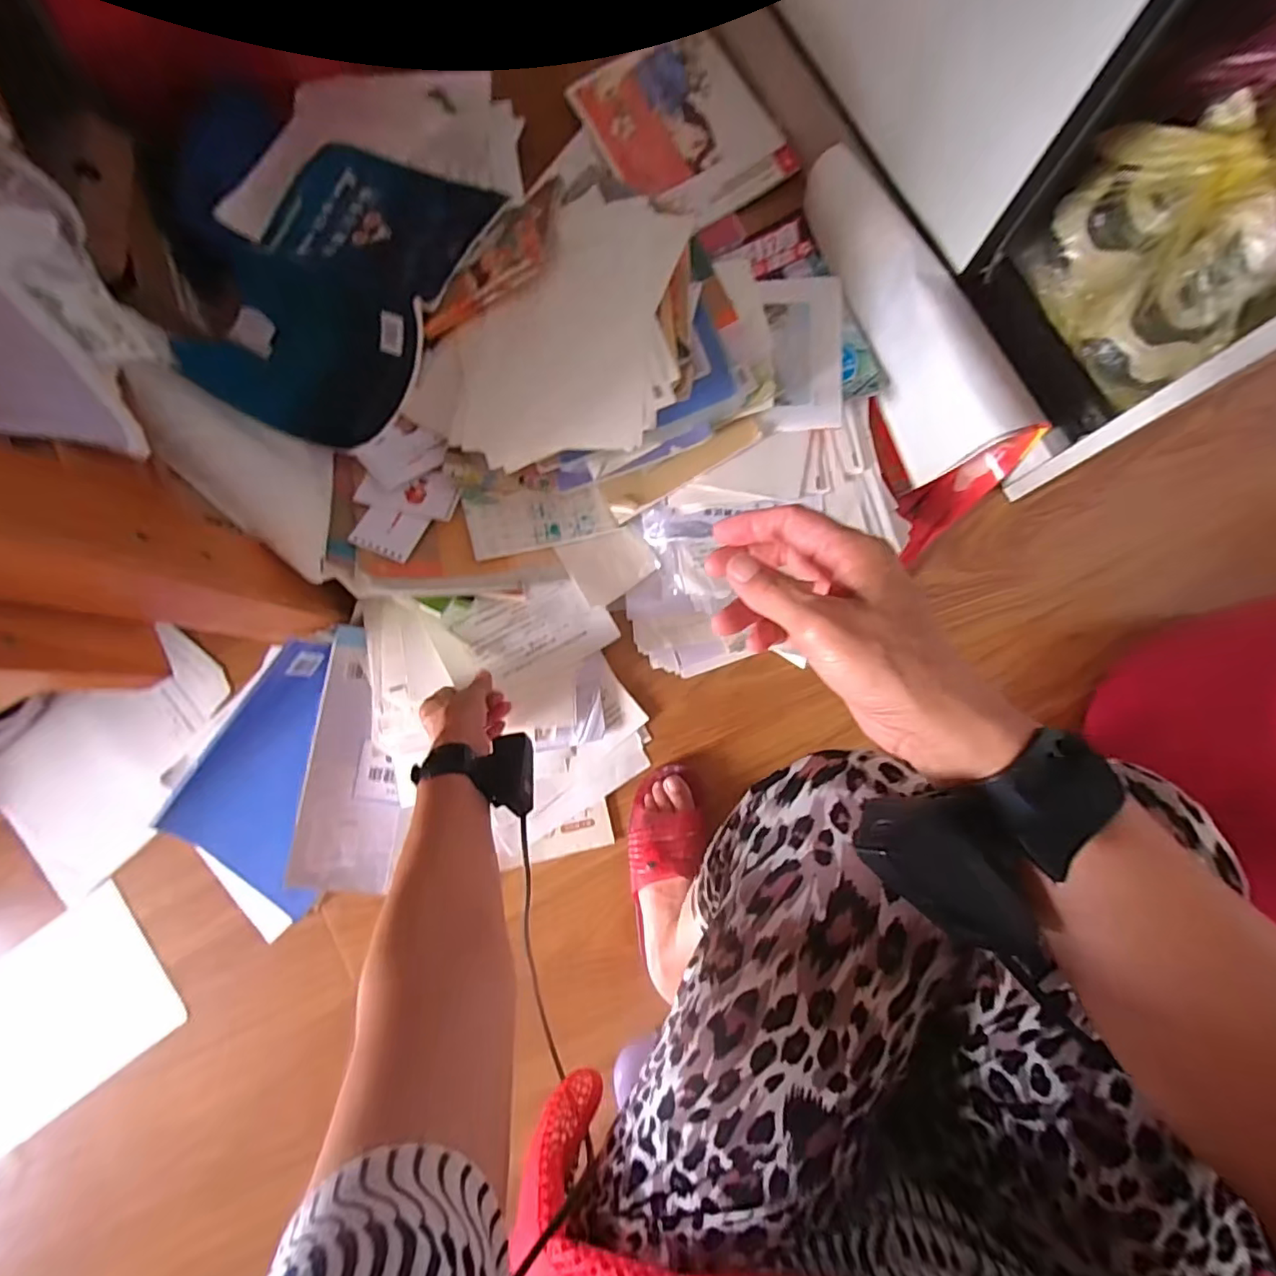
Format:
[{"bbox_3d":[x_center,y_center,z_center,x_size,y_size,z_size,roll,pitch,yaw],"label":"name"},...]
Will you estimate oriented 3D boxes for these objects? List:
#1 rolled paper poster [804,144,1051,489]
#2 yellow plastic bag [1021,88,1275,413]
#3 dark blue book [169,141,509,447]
[{"bbox_3d":[0.303,-0.365,0.633,0.095,0.115,0.362,-20,84,0],"label":"rolled paper poster"},{"bbox_3d":[0.518,-0.380,0.519,0.241,0.130,0.203,-36,84,-1],"label":"yellow plastic bag"},{"bbox_3d":[-0.372,-0.435,0.705,0.313,0.081,0.368,29,86,4],"label":"dark blue book"}]

